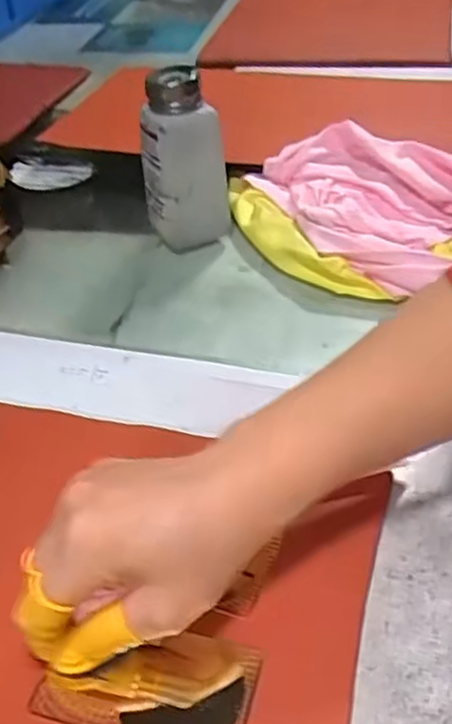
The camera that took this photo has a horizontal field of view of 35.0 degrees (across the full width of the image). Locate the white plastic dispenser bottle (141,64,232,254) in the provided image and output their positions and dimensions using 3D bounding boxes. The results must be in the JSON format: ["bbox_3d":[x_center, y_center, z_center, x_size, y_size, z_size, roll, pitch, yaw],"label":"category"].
[{"bbox_3d":[-0.033,-0.152,0.544,0.054,0.125,0.053,-28,47,-25],"label":"white plastic dispenser bottle"}]

